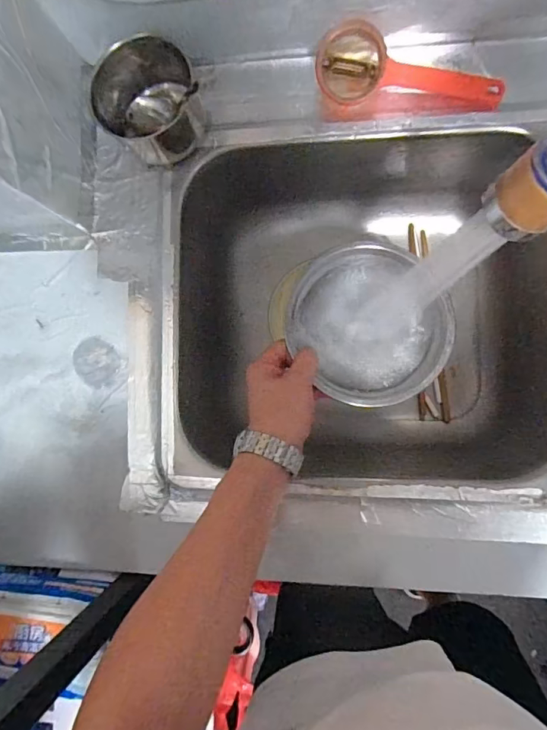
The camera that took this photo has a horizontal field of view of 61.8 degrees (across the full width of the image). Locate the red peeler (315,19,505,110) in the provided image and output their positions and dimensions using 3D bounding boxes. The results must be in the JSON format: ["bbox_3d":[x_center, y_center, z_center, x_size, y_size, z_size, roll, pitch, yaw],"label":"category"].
[{"bbox_3d":[0.139,-0.303,0.456,0.189,0.052,0.069,6,90,7],"label":"red peeler"}]

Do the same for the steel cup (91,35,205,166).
[{"bbox_3d":[-0.128,-0.271,0.479,0.106,0.077,0.092,-28,86,6],"label":"steel cup"}]

